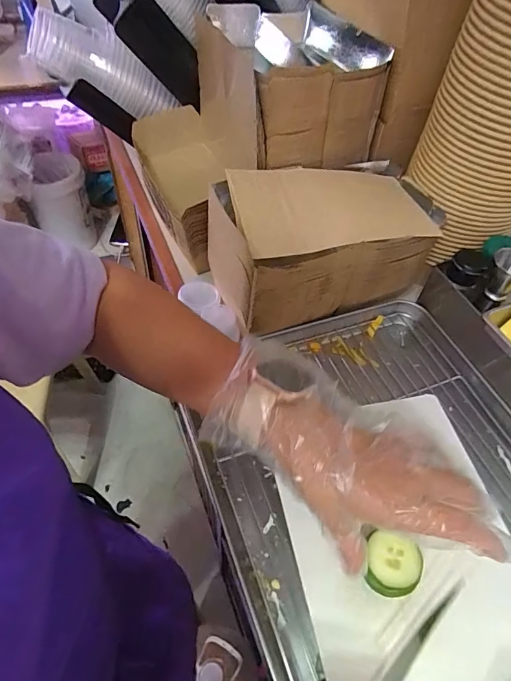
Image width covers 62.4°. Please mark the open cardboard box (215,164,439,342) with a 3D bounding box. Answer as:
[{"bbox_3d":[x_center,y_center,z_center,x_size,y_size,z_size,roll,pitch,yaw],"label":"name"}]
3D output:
[{"bbox_3d":[0.068,-0.109,0.469,0.213,0.106,0.137,-16,55,-16],"label":"open cardboard box"}]

